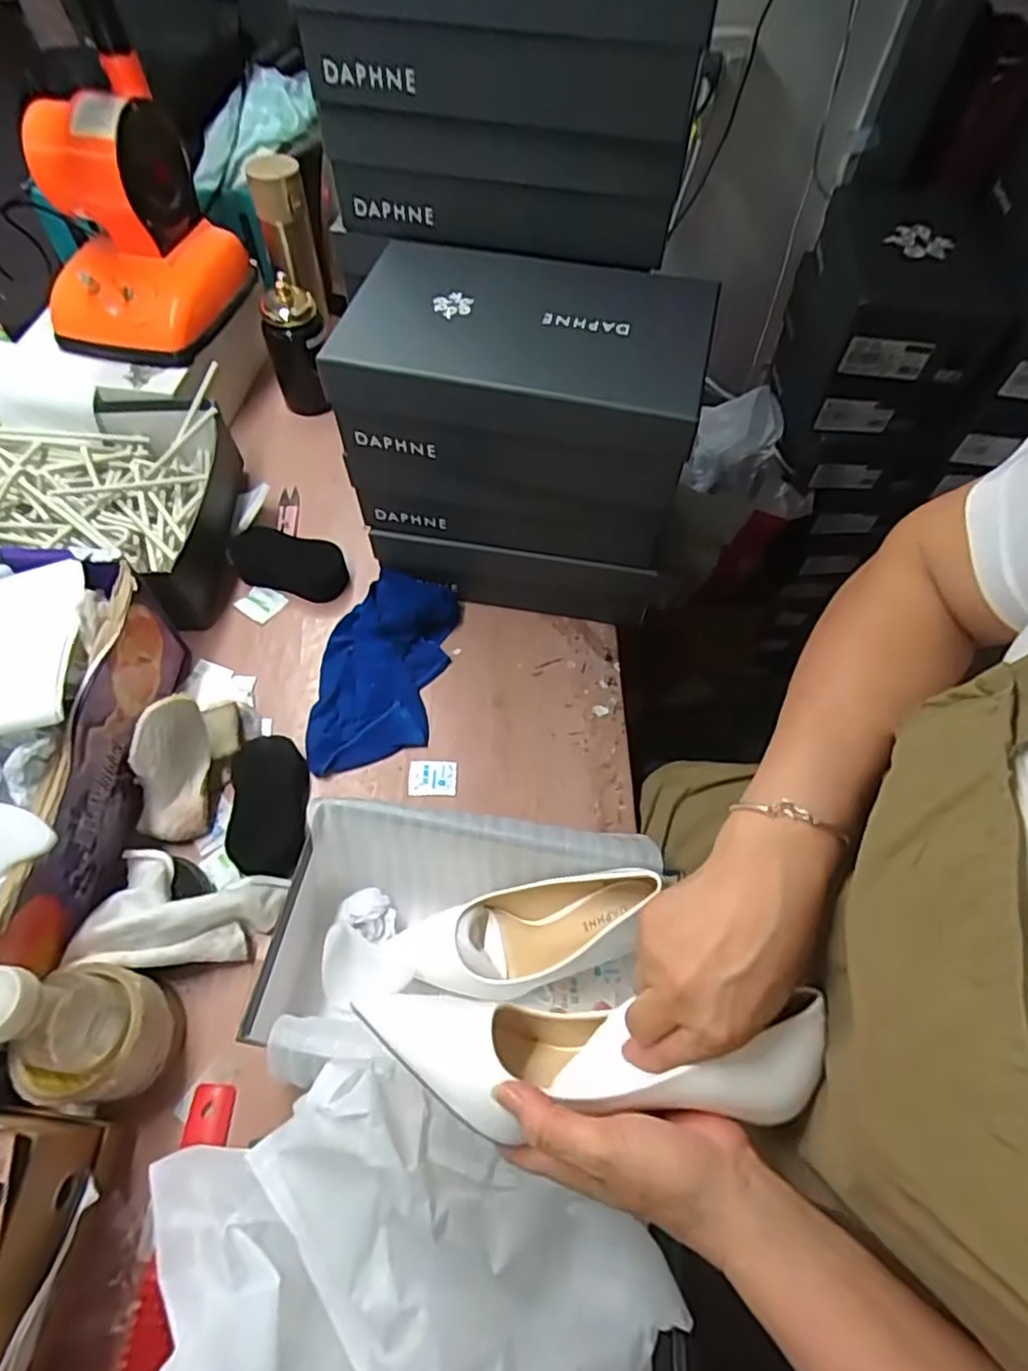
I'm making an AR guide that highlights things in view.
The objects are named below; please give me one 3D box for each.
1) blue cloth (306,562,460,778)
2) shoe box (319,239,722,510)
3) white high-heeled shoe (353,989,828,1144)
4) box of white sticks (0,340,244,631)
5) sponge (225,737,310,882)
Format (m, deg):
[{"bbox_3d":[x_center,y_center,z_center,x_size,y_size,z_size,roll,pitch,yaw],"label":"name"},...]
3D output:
[{"bbox_3d":[-0.140,-0.016,0.690,0.133,0.042,0.223,8,59,3],"label":"blue cloth"},{"bbox_3d":[0.010,-0.277,0.581,0.296,0.103,0.180,13,60,6],"label":"shoe box"},{"bbox_3d":[0.042,0.204,0.360,0.232,0.076,0.066,-4,58,15],"label":"white high-heeled shoe"},{"bbox_3d":[-0.513,-0.227,0.739,0.396,0.155,0.294,8,59,3],"label":"box of white sticks"},{"bbox_3d":[-0.227,0.110,0.615,0.064,0.028,0.127,-4,59,-4],"label":"sponge"}]

